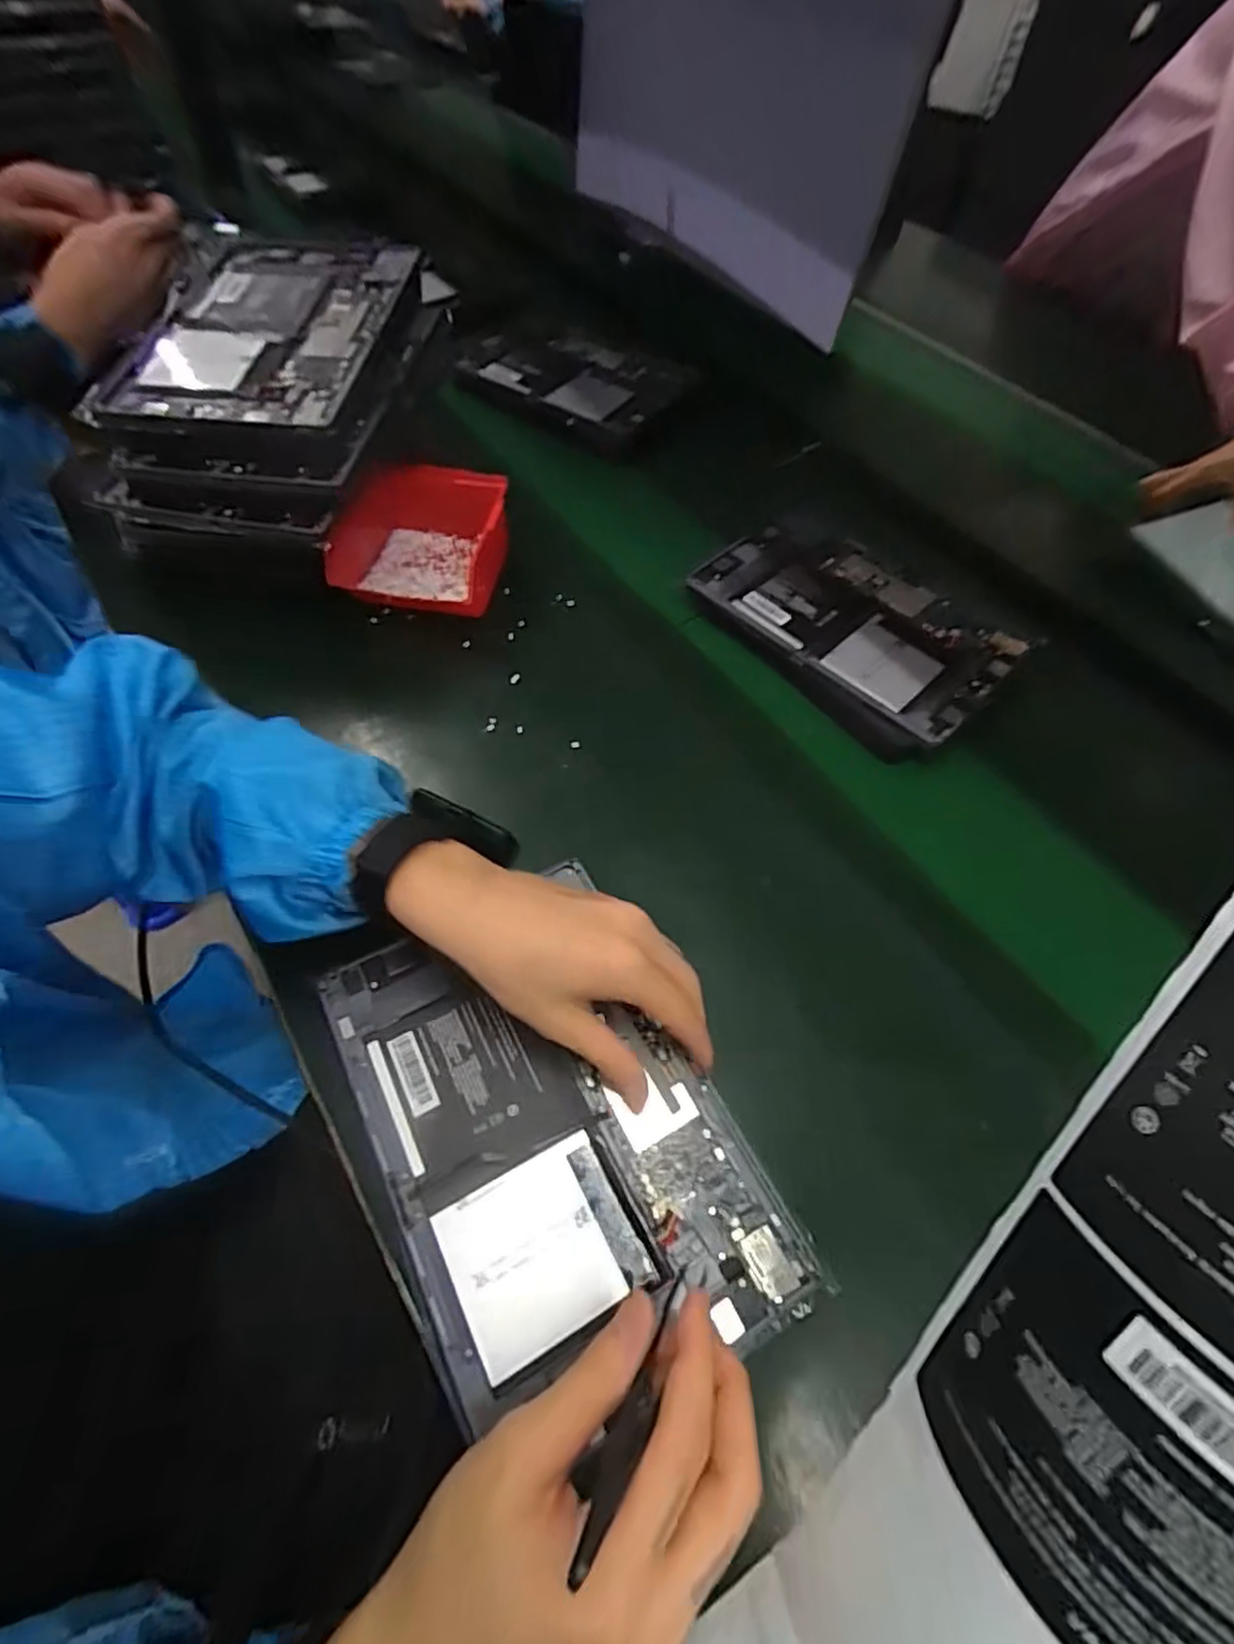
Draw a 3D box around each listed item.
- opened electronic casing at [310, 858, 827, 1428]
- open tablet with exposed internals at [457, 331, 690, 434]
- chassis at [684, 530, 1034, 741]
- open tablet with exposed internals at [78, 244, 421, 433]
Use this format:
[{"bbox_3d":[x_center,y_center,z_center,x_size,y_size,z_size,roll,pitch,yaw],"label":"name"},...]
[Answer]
[{"bbox_3d":[-0.036,0.155,0.359,0.167,0.009,0.252,-24,62,-19],"label":"opened electronic casing"},{"bbox_3d":[-0.056,-0.524,0.797,0.254,0.024,0.159,31,61,15],"label":"open tablet with exposed internals"},{"bbox_3d":[0.199,-0.169,0.590,0.145,0.029,0.245,-39,68,-24],"label":"chassis"},{"bbox_3d":[-0.273,-0.385,0.536,0.181,0.024,0.272,4,57,-2],"label":"open tablet with exposed internals"}]

